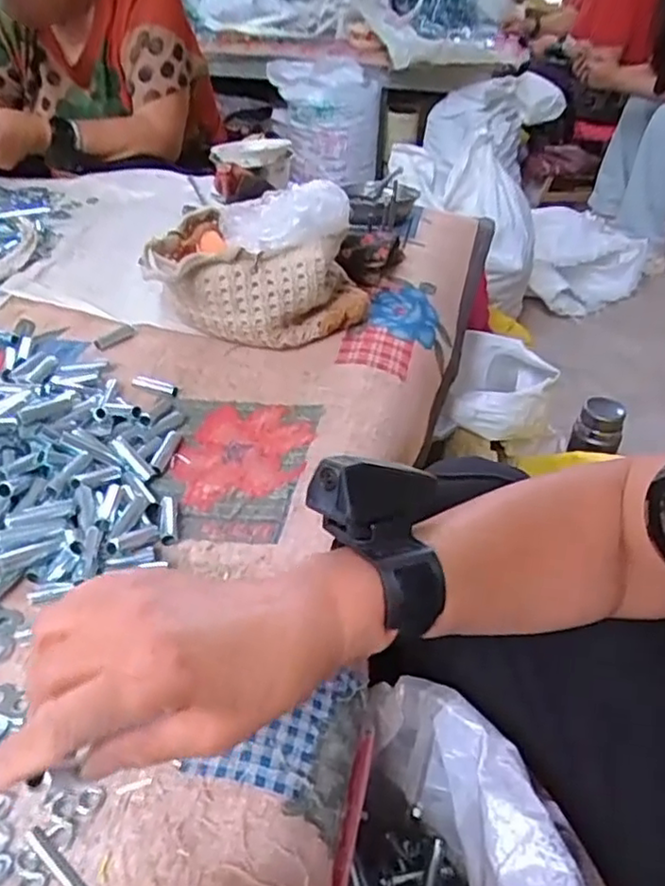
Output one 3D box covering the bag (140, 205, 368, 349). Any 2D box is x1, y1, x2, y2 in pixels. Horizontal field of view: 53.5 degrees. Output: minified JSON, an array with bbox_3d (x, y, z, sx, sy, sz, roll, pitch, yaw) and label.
[{"bbox_3d":[-0.071,-0.164,0.667,0.212,0.106,0.123,-4,37,-7],"label":"bag"}]

